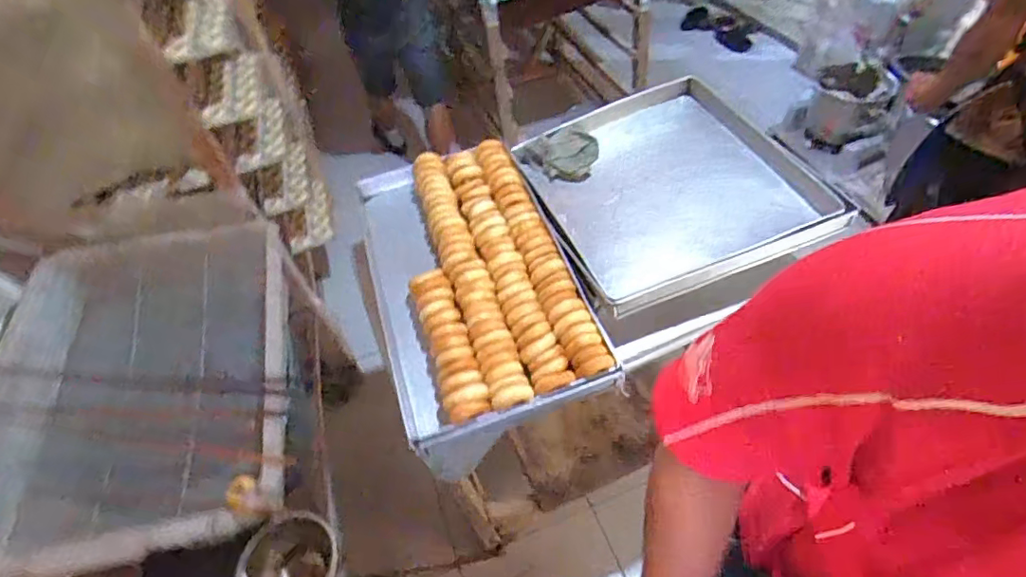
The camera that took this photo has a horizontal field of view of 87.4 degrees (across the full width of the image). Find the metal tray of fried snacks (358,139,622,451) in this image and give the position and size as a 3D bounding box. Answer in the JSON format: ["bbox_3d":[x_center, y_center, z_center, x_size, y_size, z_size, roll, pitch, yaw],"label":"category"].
[{"bbox_3d":[-0.092,-0.024,1.098,0.381,0.151,0.668,-20,50,-9],"label":"metal tray of fried snacks"}]

